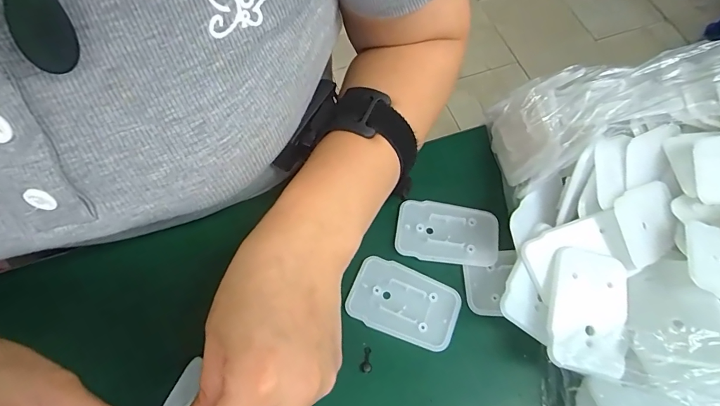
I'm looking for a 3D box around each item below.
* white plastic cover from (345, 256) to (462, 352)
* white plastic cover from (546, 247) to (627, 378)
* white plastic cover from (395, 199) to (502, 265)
[{"bbox_3d":[0.029,0.064,0.260,0.069,0.004,0.044,22,66,9],"label":"white plastic cover"},{"bbox_3d":[0.128,0.058,0.224,0.039,0.005,0.068,17,66,7],"label":"white plastic cover"},{"bbox_3d":[0.061,0.020,0.280,0.068,0.006,0.044,8,65,2],"label":"white plastic cover"}]

